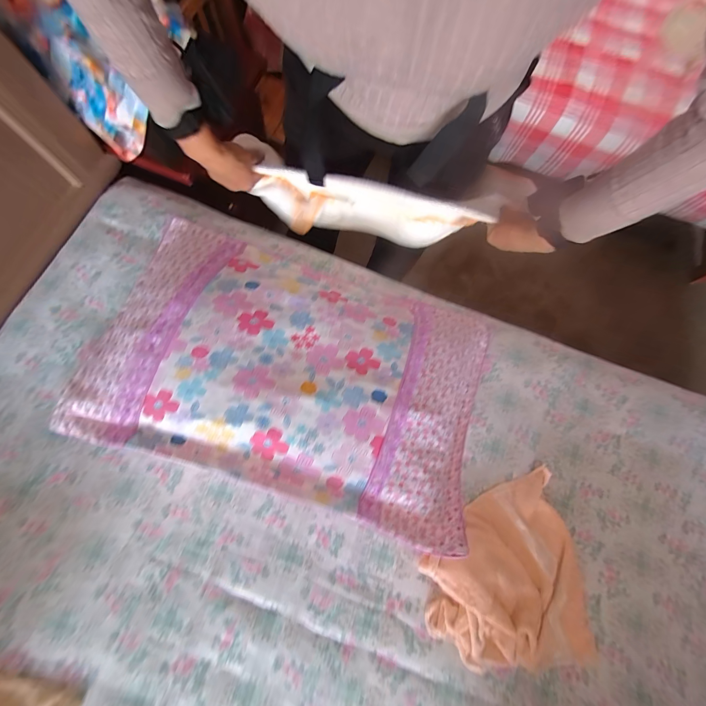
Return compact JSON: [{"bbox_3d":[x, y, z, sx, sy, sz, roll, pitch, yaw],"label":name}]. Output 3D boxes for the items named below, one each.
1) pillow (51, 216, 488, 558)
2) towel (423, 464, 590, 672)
[{"bbox_3d":[-0.102,0.015,0.538,0.676,0.100,0.420,17,74,0],"label":"pillow"},{"bbox_3d":[0.257,0.371,0.502,0.282,0.045,0.289,-5,73,-3],"label":"towel"}]

